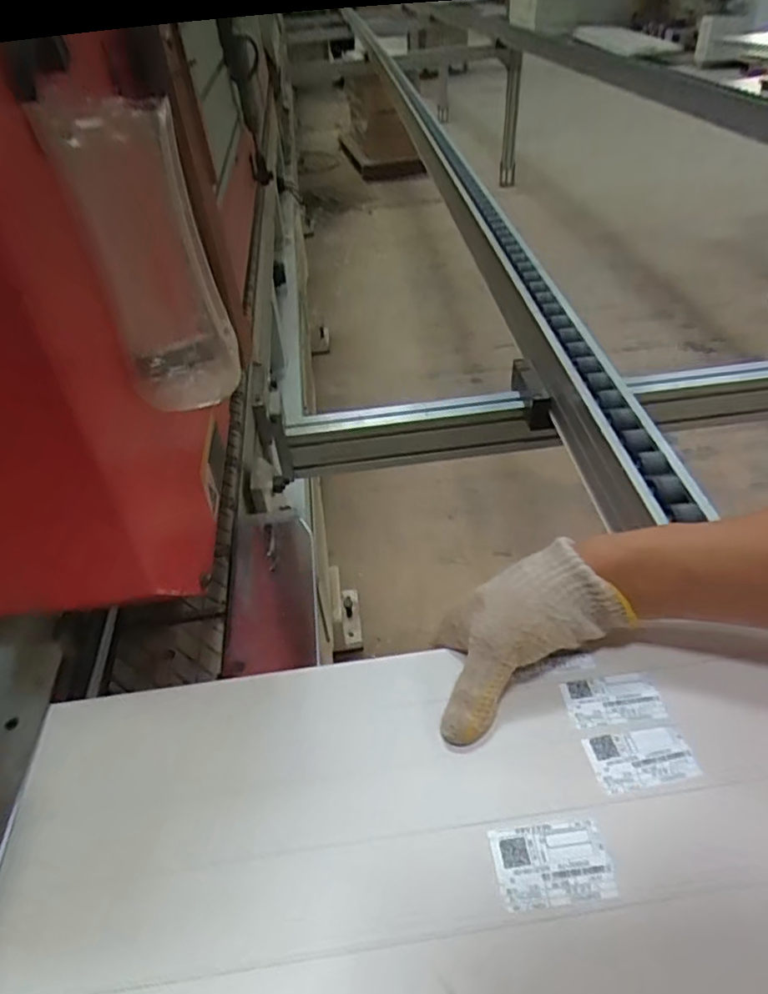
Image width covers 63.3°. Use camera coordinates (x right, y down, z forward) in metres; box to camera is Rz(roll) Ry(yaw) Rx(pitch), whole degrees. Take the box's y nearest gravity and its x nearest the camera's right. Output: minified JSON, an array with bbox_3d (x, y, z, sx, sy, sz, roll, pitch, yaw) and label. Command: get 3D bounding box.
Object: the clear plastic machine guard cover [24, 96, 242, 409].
[{"bbox_3d":[-0.116,-0.121,0.324,0.062,0.143,0.057,-16,42,-12],"label":"clear plastic machine guard cover"}]

